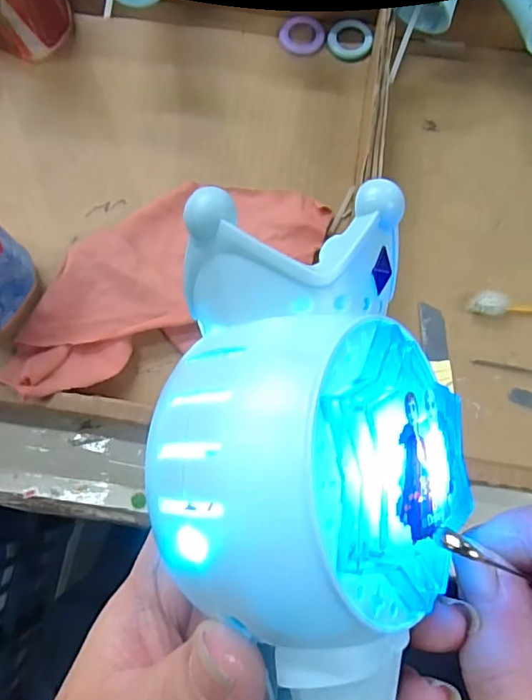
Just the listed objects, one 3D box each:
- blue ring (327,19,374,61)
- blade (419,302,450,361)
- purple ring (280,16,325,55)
[{"bbox_3d":[0.071,-0.261,0.454,0.036,0.005,0.038,0,77,1],"label":"blue ring"},{"bbox_3d":[0.125,-0.014,0.400,0.019,0.004,0.044,-4,77,0],"label":"blade"},{"bbox_3d":[0.031,-0.268,0.457,0.037,0.004,0.035,3,77,1],"label":"purple ring"}]

